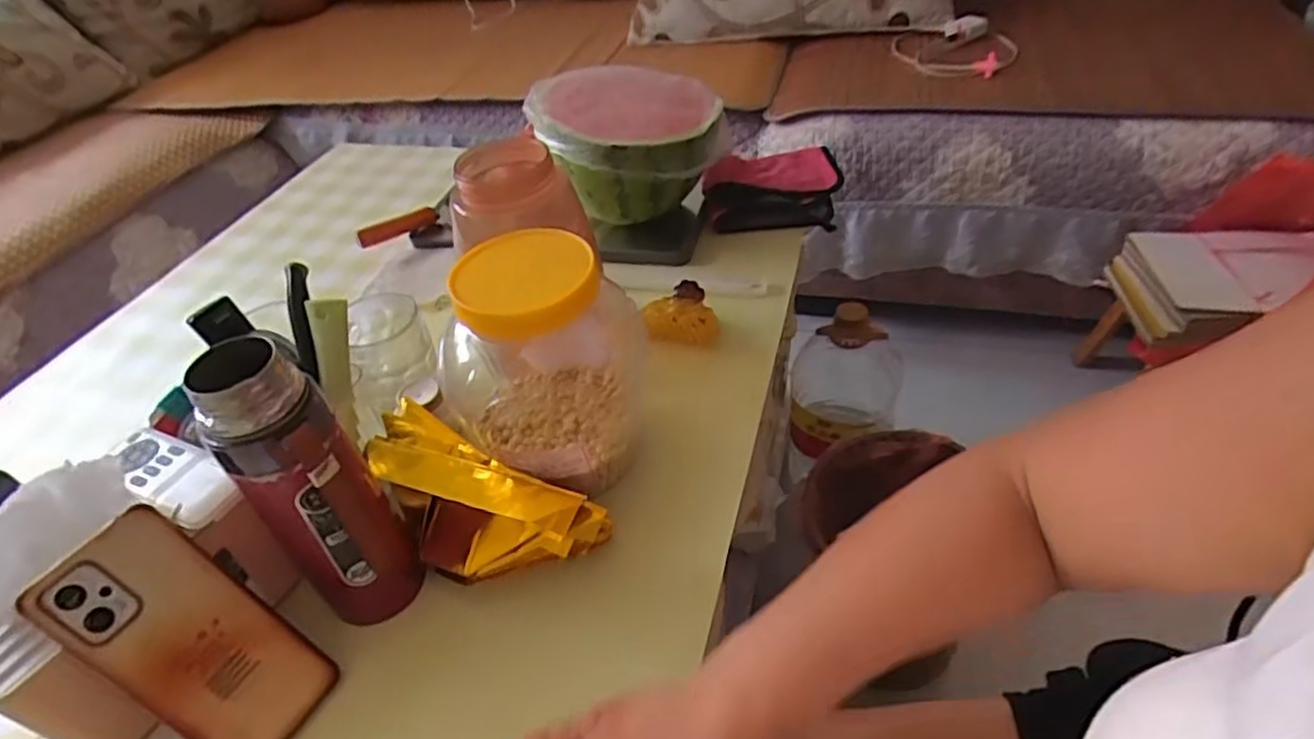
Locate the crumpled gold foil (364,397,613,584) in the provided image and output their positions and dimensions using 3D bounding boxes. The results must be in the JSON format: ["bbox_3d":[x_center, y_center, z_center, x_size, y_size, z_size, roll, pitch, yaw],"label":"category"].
[{"bbox_3d":[-0.134,0.105,0.509,0.193,0.086,0.079,20,49,28],"label":"crumpled gold foil"}]

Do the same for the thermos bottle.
[{"bbox_3d":[-0.203,0.085,0.430,0.068,0.226,0.063,-34,48,-26],"label":"thermos bottle"}]

